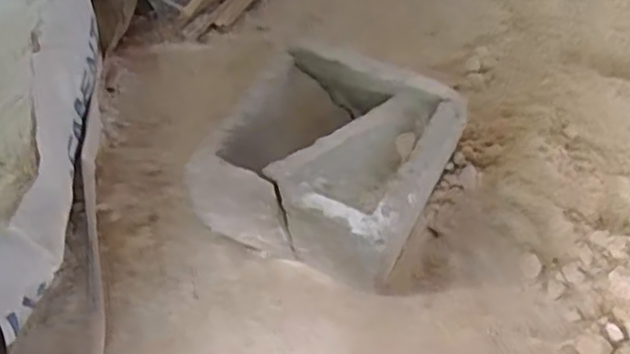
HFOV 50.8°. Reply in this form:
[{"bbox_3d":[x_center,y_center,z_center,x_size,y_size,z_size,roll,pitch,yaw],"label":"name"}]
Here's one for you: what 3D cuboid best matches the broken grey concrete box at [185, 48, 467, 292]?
[{"bbox_3d":[0.017,-0.015,0.653,0.201,0.097,0.206,24,61,18],"label":"broken grey concrete box"}]

